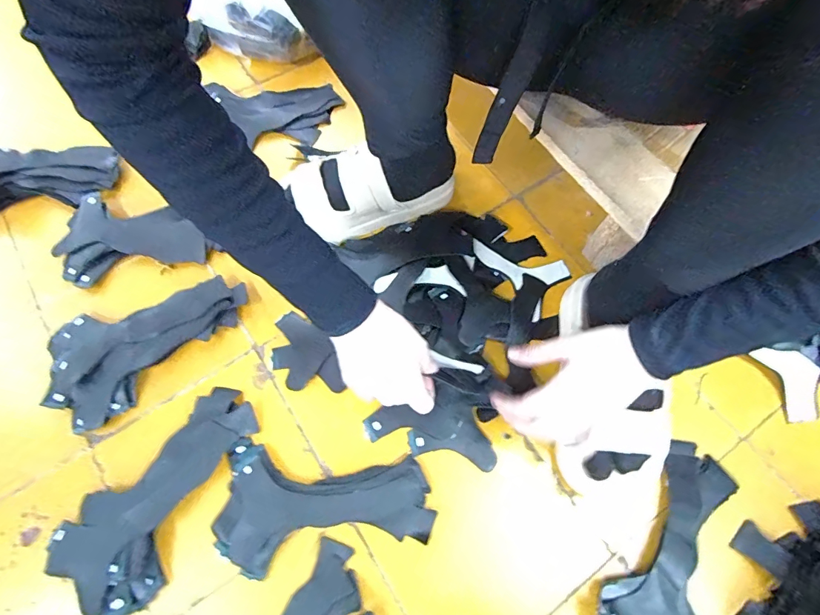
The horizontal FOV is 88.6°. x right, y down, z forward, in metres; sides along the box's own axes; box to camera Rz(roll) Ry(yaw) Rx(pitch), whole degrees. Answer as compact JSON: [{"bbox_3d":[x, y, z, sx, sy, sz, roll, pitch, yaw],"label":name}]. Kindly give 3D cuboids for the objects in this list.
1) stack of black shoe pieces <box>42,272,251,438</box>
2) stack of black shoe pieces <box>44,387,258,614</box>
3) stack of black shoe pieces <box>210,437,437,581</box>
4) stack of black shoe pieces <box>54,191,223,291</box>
[{"bbox_3d":[-0.316,0.030,0.501,0.227,0.024,0.128,-37,72,-15],"label":"stack of black shoe pieces"},{"bbox_3d":[-0.259,0.184,0.434,0.111,0.024,0.218,29,70,11],"label":"stack of black shoe pieces"},{"bbox_3d":[-0.088,0.203,0.433,0.214,0.015,0.117,1,67,0],"label":"stack of black shoe pieces"},{"bbox_3d":[-0.361,-0.079,0.549,0.191,0.019,0.126,12,67,5],"label":"stack of black shoe pieces"}]

